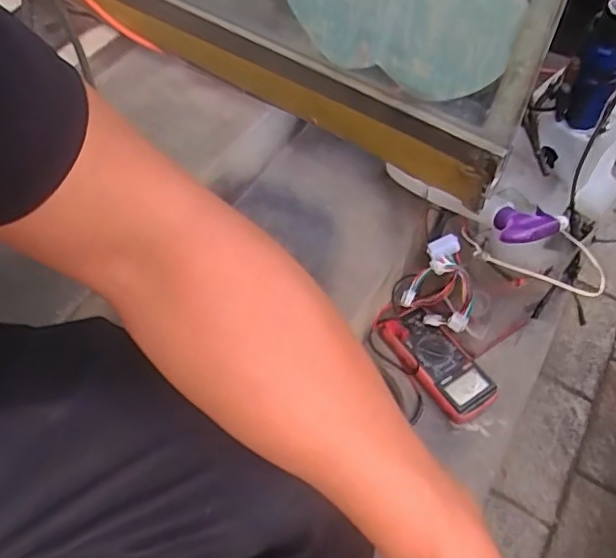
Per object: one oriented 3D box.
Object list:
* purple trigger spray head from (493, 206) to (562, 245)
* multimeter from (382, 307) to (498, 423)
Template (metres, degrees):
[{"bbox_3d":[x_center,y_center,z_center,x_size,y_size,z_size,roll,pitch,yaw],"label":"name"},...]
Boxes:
[{"bbox_3d":[0.274,-0.063,0.711,0.073,0.033,0.052,9,56,6],"label":"purple trigger spray head"},{"bbox_3d":[0.194,0.128,0.857,0.092,0.030,0.183,-35,62,-21],"label":"multimeter"}]

